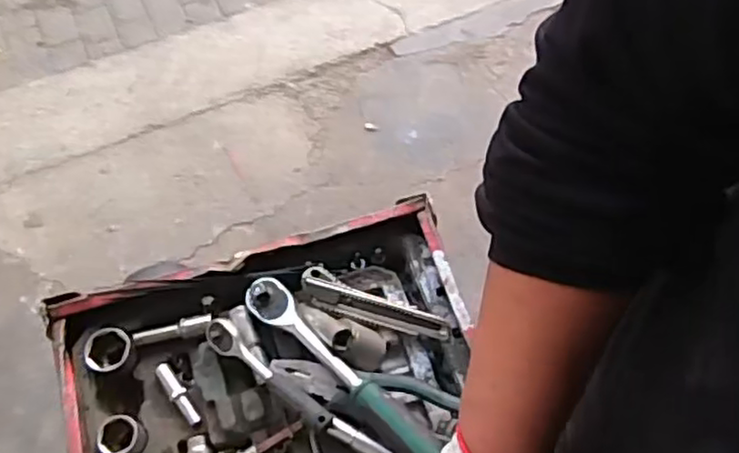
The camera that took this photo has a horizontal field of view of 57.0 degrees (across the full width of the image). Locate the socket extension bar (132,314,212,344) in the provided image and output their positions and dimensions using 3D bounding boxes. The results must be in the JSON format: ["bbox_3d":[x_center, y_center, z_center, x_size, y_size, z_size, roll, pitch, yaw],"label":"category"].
[{"bbox_3d":[-0.192,0.101,0.665,0.074,0.012,0.016,-9,64,-5],"label":"socket extension bar"}]

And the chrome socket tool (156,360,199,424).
[{"bbox_3d":[-0.181,0.155,0.641,0.015,0.019,0.072,-30,65,-17],"label":"chrome socket tool"}]

